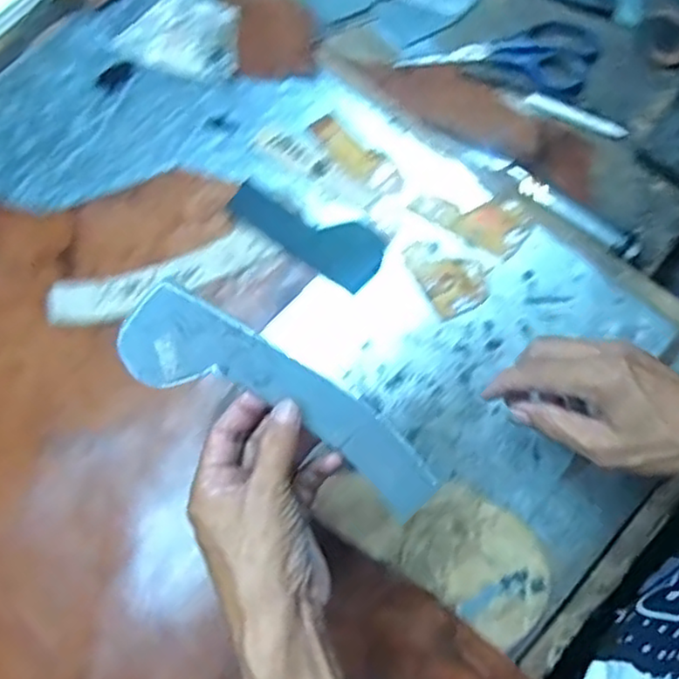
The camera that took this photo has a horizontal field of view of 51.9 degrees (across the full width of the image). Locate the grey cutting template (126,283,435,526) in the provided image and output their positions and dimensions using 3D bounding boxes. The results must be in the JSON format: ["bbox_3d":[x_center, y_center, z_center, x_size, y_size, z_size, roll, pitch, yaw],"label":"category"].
[{"bbox_3d":[-0.029,0.038,0.407,0.199,0.004,0.052,31,78,-9],"label":"grey cutting template"}]

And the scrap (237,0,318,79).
[{"bbox_3d":[-0.055,-0.268,0.616,0.066,0.008,0.084,1,73,1],"label":"scrap"}]

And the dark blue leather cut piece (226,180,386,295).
[{"bbox_3d":[-0.026,-0.090,0.562,0.130,0.006,0.049,34,76,10],"label":"dark blue leather cut piece"}]

